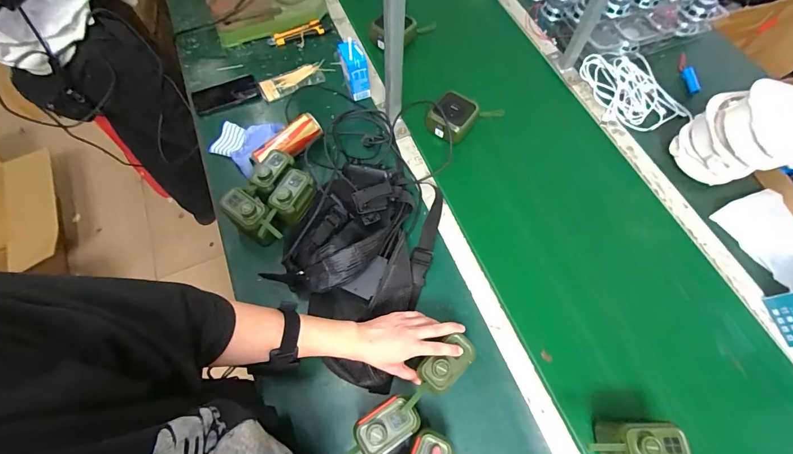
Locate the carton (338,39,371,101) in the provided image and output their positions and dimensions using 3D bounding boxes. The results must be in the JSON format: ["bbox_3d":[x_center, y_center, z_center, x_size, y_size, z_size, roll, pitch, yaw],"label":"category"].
[{"bbox_3d":[-0.092,-0.346,0.808,0.052,0.118,0.060,-17,67,-7],"label":"carton"}]

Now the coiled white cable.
[{"bbox_3d":[0.543,-0.312,0.830,0.196,0.025,0.204,-11,66,-4],"label":"coiled white cable"}]

